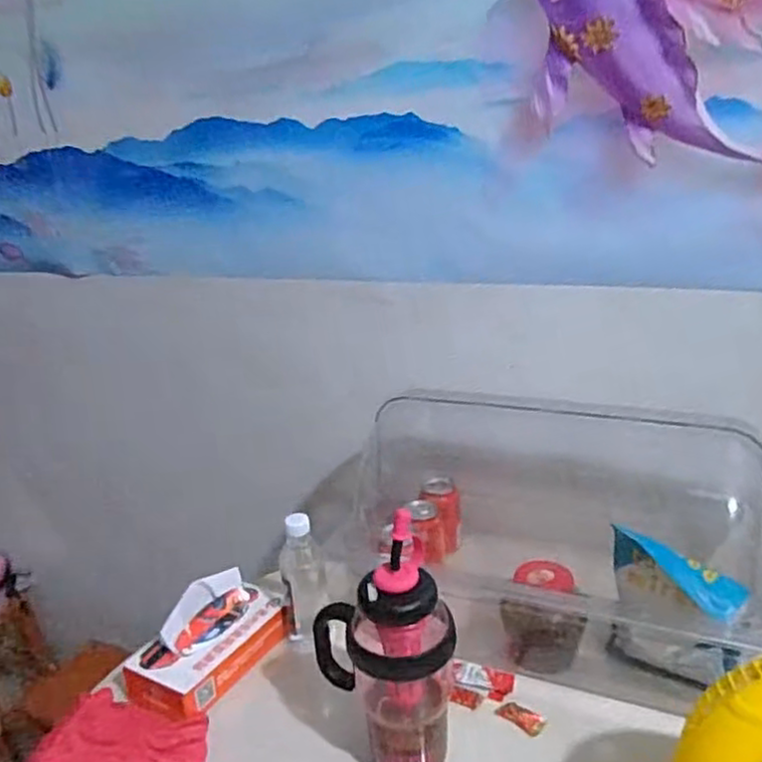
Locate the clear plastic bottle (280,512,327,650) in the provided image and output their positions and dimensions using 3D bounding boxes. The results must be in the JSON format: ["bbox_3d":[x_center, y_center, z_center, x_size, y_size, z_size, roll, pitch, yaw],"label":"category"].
[{"bbox_3d":[-0.100,0.279,0.918,0.059,0.192,0.062,-6,20,-6],"label":"clear plastic bottle"}]

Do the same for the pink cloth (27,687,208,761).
[{"bbox_3d":[-0.295,0.416,0.785,0.191,0.018,0.121,3,21,17],"label":"pink cloth"}]

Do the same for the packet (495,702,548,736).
[{"bbox_3d":[0.164,0.389,0.801,0.058,0.005,0.031,15,27,41],"label":"packet"}]

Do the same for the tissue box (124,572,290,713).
[{"bbox_3d":[-0.224,0.329,0.906,0.116,0.085,0.214,9,23,30],"label":"tissue box"}]

